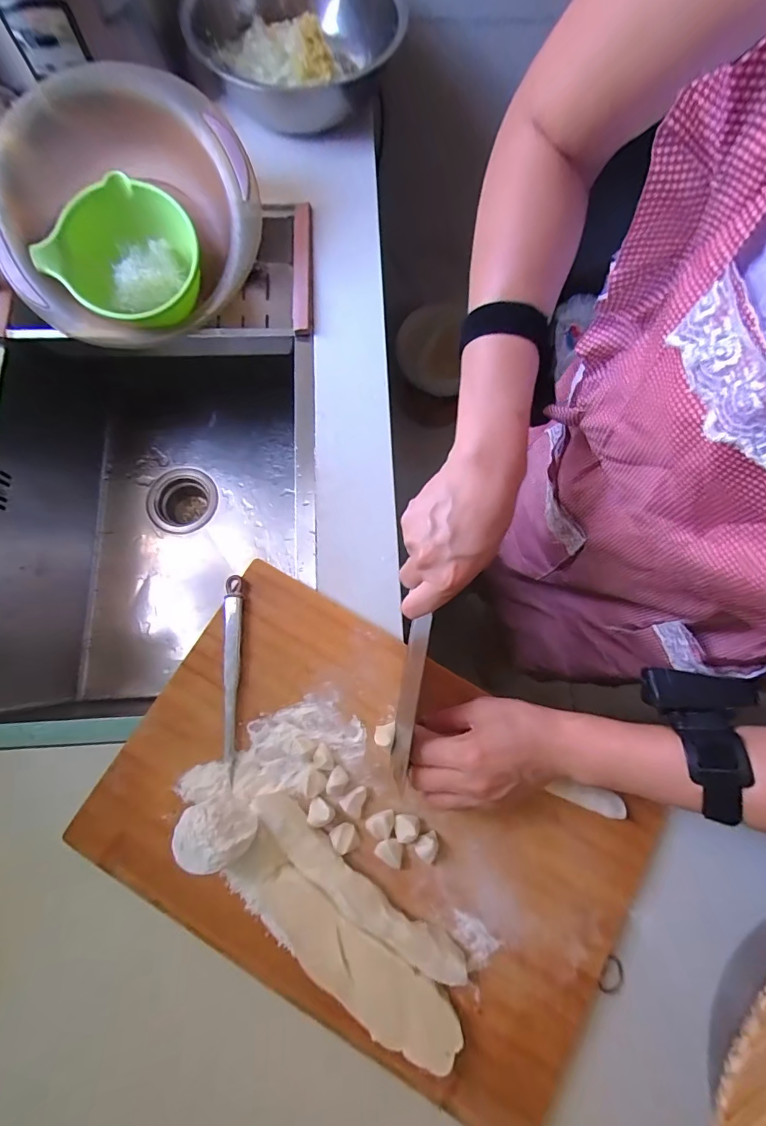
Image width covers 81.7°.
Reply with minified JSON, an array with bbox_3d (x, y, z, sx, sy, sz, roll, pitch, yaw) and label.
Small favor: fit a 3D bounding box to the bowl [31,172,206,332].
[{"bbox_3d":[-0.309,-0.364,0.540,0.161,0.085,0.161,0,91,-4],"label":"bowl"}]

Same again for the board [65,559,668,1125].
[{"bbox_3d":[-0.012,0.237,0.404,0.460,0.020,0.318,28,77,6],"label":"board"}]

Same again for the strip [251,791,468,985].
[{"bbox_3d":[-0.025,0.281,0.382,0.219,0.027,0.033,37,78,8],"label":"strip"}]

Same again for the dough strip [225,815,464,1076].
[{"bbox_3d":[-0.035,0.323,0.373,0.223,0.024,0.055,37,78,8],"label":"dough strip"}]

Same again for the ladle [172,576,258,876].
[{"bbox_3d":[-0.152,0.131,0.402,0.056,0.058,0.243,-6,76,-3],"label":"ladle"}]

